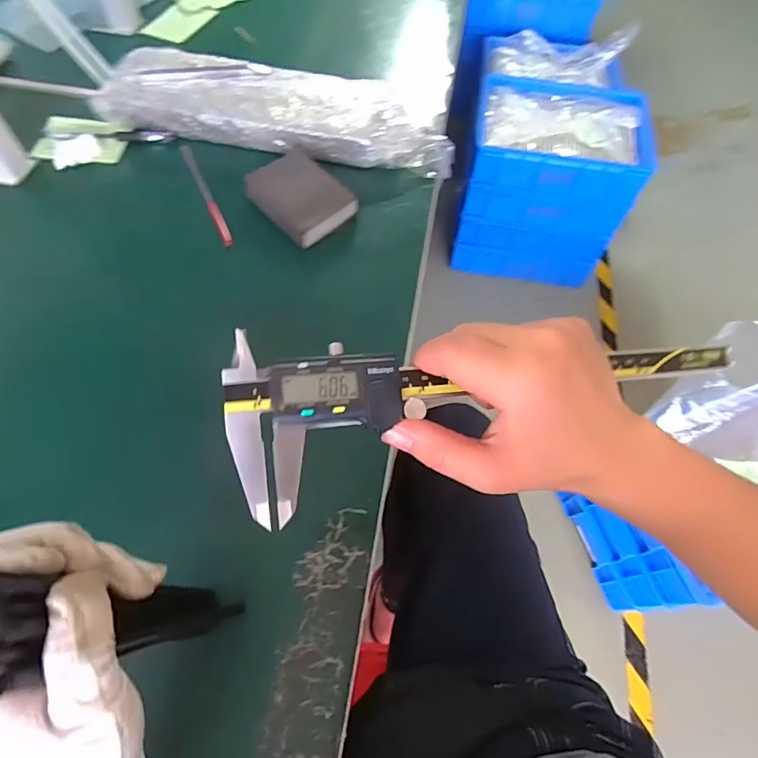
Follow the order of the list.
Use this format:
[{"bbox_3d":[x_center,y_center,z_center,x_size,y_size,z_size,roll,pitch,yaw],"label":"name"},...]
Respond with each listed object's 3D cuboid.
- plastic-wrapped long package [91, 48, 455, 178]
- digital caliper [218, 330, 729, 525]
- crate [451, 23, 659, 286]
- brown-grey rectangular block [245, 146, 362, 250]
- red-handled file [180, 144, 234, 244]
[{"bbox_3d":[-0.109,-0.297,0.526,0.379,0.043,0.111,10,62,2],"label":"plastic-wrapped long package"},{"bbox_3d":[0.063,0.023,0.241,0.268,0.010,0.083,1,87,-15],"label":"digital caliper"},{"bbox_3d":[0.420,-0.492,1.267,0.401,0.387,0.254,13,62,4],"label":"crate"},{"bbox_3d":[-0.079,-0.182,0.479,0.069,0.025,0.101,-39,70,-21],"label":"brown-grey rectangular block"},{"bbox_3d":[-0.181,-0.196,0.502,0.010,0.011,0.155,-23,65,-14],"label":"red-handled file"}]

